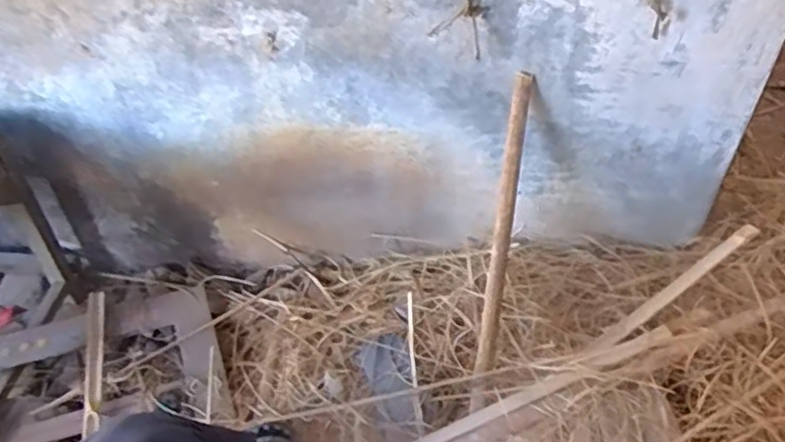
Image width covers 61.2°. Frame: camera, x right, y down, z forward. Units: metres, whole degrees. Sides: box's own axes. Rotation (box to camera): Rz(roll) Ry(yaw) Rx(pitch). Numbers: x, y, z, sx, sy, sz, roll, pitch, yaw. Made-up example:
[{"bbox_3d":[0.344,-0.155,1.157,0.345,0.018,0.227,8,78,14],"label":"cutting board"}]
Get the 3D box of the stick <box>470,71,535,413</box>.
[{"bbox_3d":[0.160,0.038,0.978,0.025,0.498,0.030,9,9,12],"label":"stick"}]

